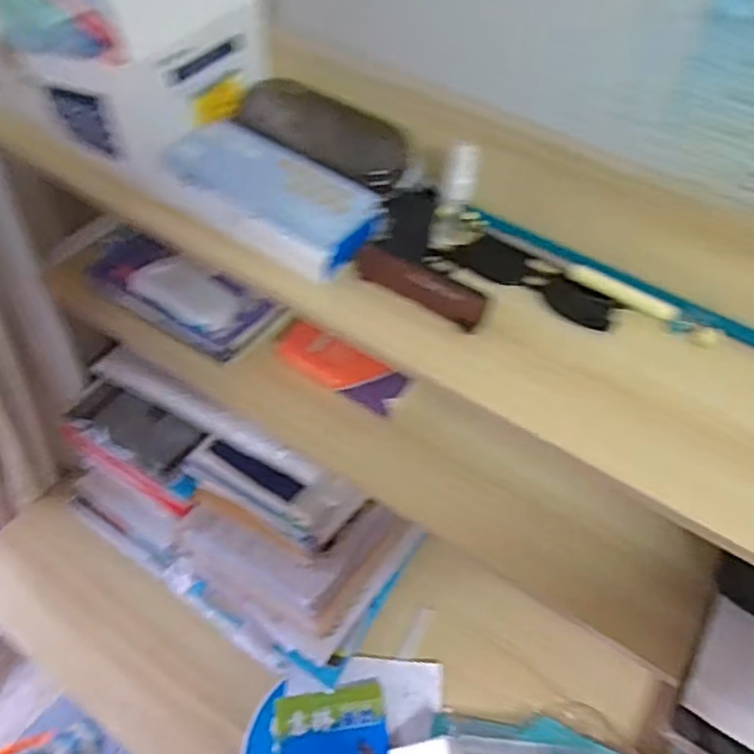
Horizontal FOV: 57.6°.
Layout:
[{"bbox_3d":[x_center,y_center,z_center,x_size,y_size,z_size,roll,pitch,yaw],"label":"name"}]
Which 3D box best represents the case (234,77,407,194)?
[{"bbox_3d":[-0.046,-0.215,0.607,0.169,0.040,0.070,32,58,20],"label":"case"}]

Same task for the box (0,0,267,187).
[{"bbox_3d":[-0.245,-0.318,0.602,0.257,0.140,0.185,38,60,23],"label":"box"}]

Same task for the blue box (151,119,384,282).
[{"bbox_3d":[-0.093,-0.155,0.576,0.179,0.045,0.086,31,58,19],"label":"blue box"}]

